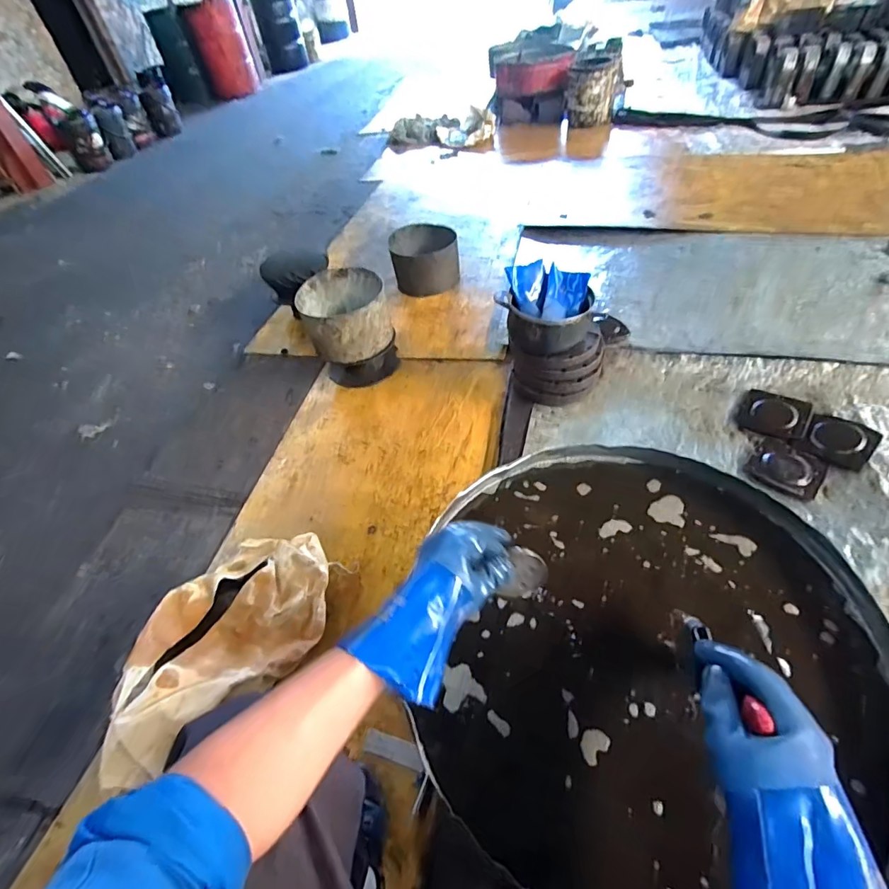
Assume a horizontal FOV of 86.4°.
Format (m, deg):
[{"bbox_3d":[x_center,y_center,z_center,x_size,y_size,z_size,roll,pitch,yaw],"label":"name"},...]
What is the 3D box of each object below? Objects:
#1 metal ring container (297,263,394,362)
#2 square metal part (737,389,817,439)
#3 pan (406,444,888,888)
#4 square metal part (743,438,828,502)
[{"bbox_3d":[-0.336,-0.439,1.626,0.290,0.192,0.281,-16,46,-5],"label":"metal ring container"},{"bbox_3d":[0.956,-0.090,1.371,0.172,0.038,0.166,23,55,25],"label":"square metal part"},{"bbox_3d":[0.235,0.234,0.608,0.552,0.059,0.567,-3,48,4],"label":"pan"},{"bbox_3d":[0.906,0.063,1.255,0.166,0.015,0.165,32,59,30],"label":"square metal part"}]

